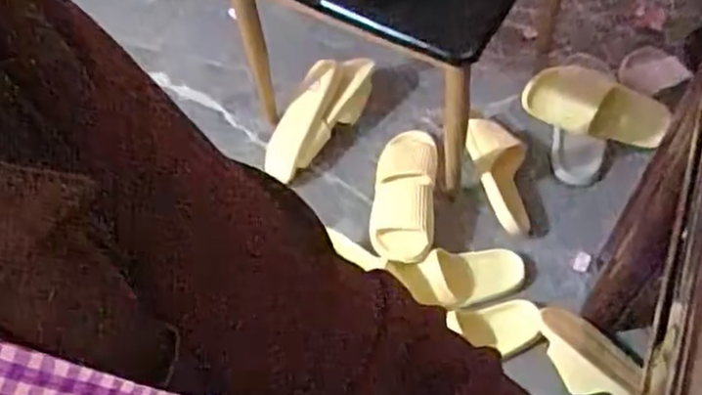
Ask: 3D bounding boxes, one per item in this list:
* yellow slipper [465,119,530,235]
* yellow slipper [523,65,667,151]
[{"bbox_3d":[0.274,-0.047,1.267,0.102,0.208,0.079,-27,17,-13],"label":"yellow slipper"},{"bbox_3d":[0.433,-0.166,1.267,0.245,0.101,0.104,10,63,12],"label":"yellow slipper"}]

